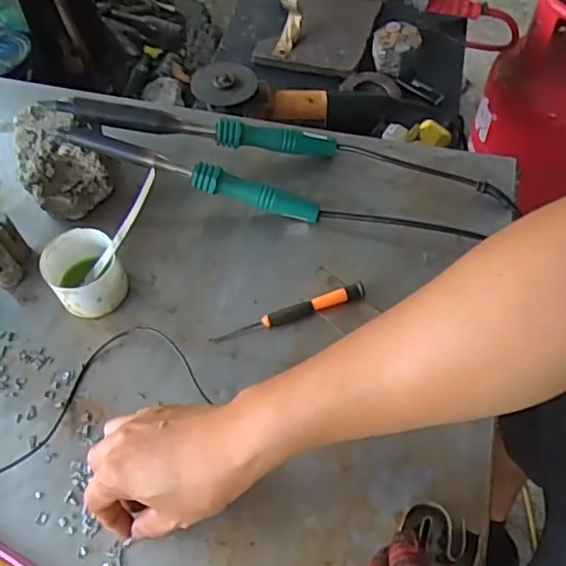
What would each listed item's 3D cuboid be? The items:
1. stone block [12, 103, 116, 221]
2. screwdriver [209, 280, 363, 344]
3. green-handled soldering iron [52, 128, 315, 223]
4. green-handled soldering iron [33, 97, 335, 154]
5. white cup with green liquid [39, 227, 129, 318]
[{"bbox_3d":[-0.225,-0.126,0.617,0.094,0.074,0.103,-35,61,-18],"label":"stone block"},{"bbox_3d":[0.005,0.025,0.544,0.142,0.015,0.017,-16,57,-7],"label":"screwdriver"},{"bbox_3d":[-0.090,-0.108,0.586,0.263,0.024,0.026,18,58,-3],"label":"green-handled soldering iron"},{"bbox_3d":[-0.089,-0.160,0.615,0.290,0.026,0.024,7,56,-9],"label":"green-handled soldering iron"},{"bbox_3d":[-0.179,-0.007,0.552,0.062,0.052,0.069,-31,60,-16],"label":"white cup with green liquid"}]

